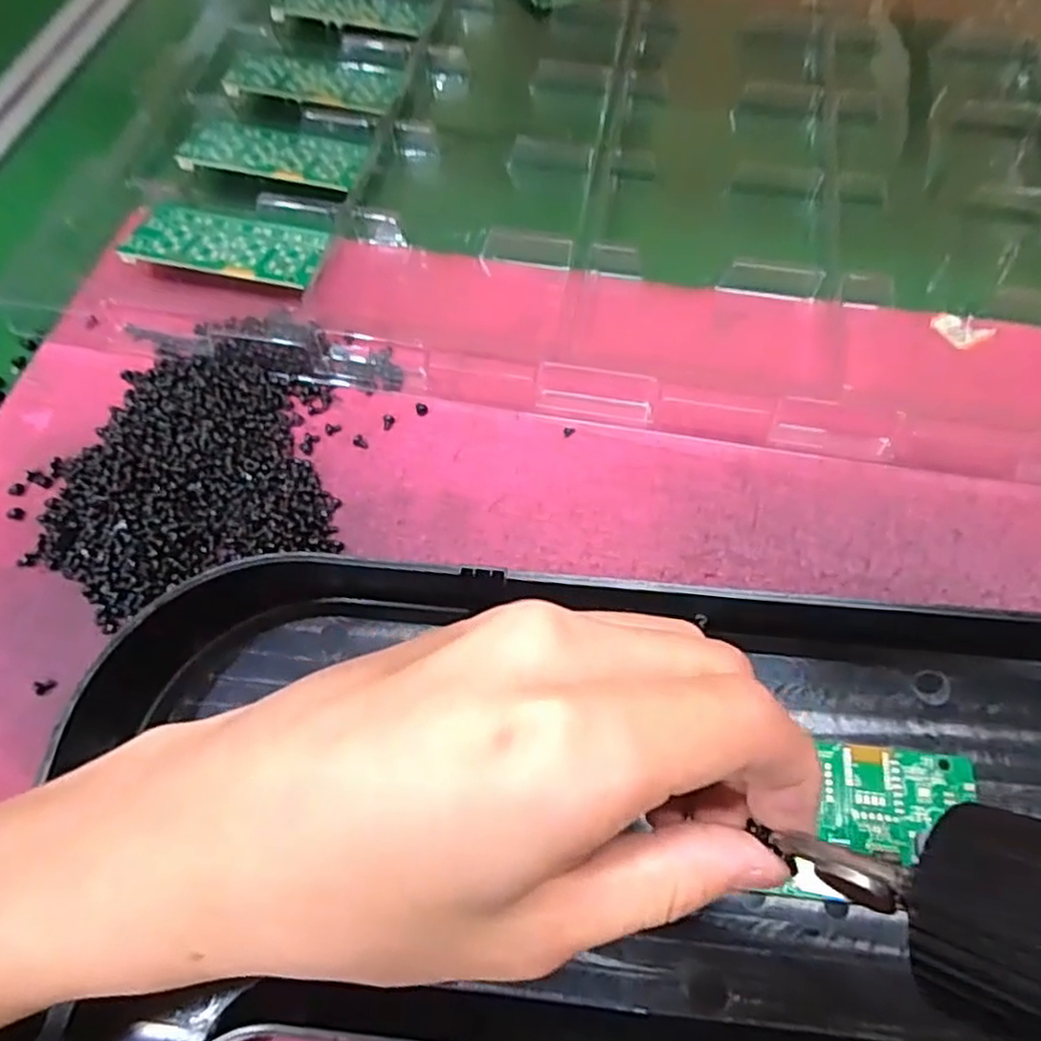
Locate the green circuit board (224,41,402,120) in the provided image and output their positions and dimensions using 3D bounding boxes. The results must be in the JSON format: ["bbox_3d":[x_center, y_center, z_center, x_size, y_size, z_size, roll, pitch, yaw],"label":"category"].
[{"bbox_3d":[-0.118,-0.253,0.410,0.098,0.005,0.051,15,66,9],"label":"green circuit board"}]

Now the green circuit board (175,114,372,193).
[{"bbox_3d":[-0.130,-0.193,0.381,0.095,0.004,0.046,13,55,5],"label":"green circuit board"}]

